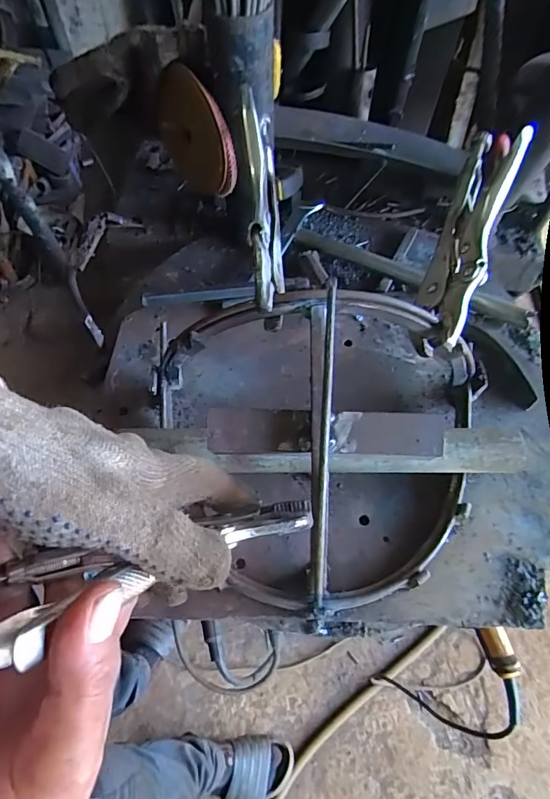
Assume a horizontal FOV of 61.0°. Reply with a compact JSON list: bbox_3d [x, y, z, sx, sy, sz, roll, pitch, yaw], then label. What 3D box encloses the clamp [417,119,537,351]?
[{"bbox_3d":[0.142,-0.124,0.342,0.036,0.041,0.189,19,78,7],"label":"clamp"}]

